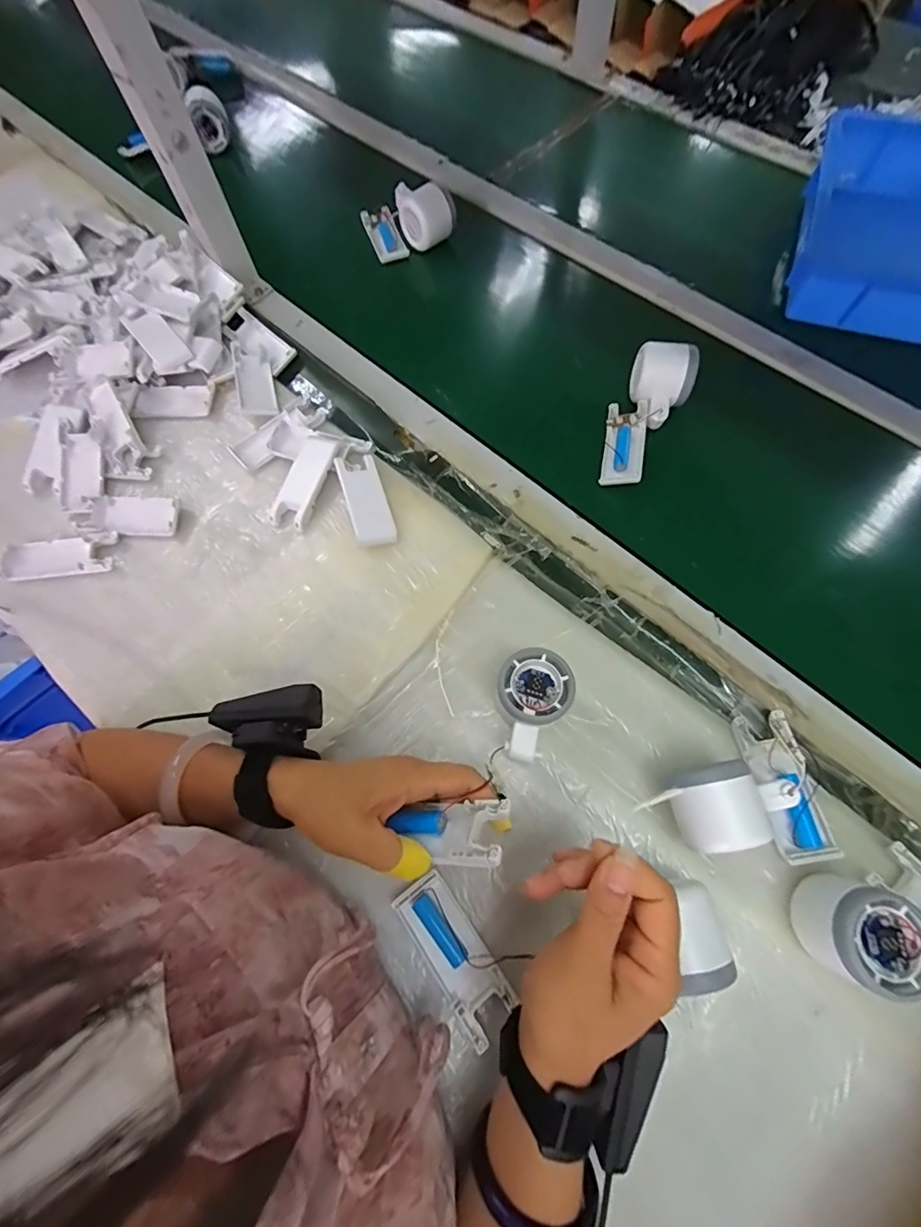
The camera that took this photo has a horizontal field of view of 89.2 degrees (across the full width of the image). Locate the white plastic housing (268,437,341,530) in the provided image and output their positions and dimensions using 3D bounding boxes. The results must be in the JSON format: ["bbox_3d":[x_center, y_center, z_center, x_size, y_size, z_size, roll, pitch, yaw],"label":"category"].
[{"bbox_3d":[-0.155,-0.131,0.463,0.041,0.018,0.094,20,72,9],"label":"white plastic housing"}]

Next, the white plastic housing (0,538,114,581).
[{"bbox_3d":[-0.387,-0.053,0.450,0.100,0.011,0.035,-5,70,0],"label":"white plastic housing"}]

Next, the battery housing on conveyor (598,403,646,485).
[{"bbox_3d":[0.170,-0.175,0.482,0.040,0.013,0.095,10,71,6],"label":"battery housing on conveyor"}]

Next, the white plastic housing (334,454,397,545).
[{"bbox_3d":[-0.091,-0.109,0.452,0.037,0.015,0.099,-18,71,-4],"label":"white plastic housing"}]

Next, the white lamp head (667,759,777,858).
[{"bbox_3d":[0.177,0.137,0.333,0.055,0.055,0.055,-13,70,-3],"label":"white lamp head"}]

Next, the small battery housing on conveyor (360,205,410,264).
[{"bbox_3d":[-0.102,-0.511,0.627,0.041,0.019,0.085,-21,71,-5],"label":"small battery housing on conveyor"}]

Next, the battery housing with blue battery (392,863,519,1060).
[{"bbox_3d":[-0.006,0.240,0.329,0.041,0.015,0.101,-36,73,-10],"label":"battery housing with blue battery"}]

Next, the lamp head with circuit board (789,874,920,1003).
[{"bbox_3d":[0.259,0.208,0.305,0.053,0.054,0.058,-1,70,2],"label":"lamp head with circuit board"}]

